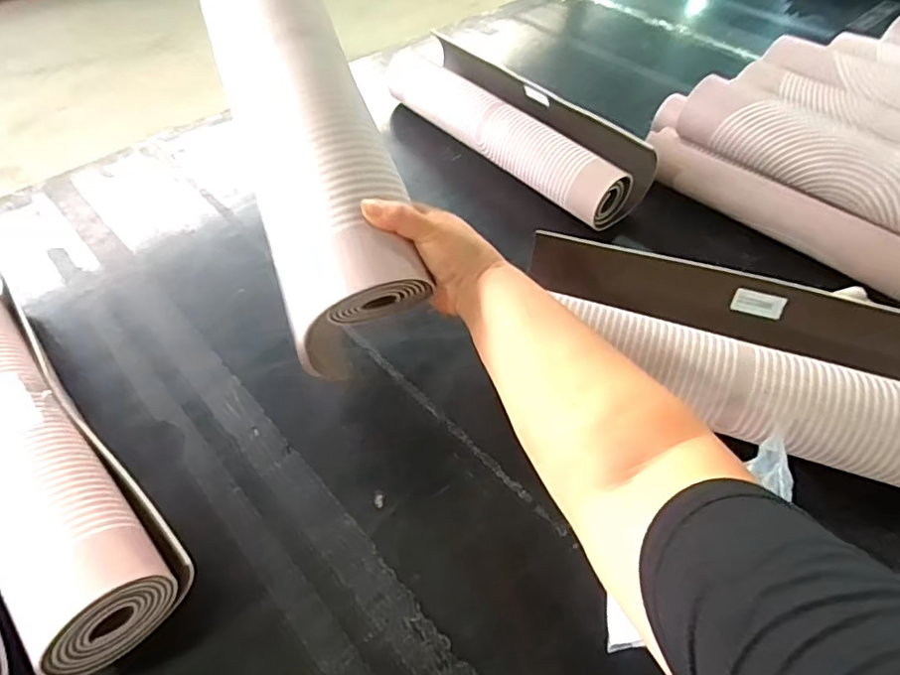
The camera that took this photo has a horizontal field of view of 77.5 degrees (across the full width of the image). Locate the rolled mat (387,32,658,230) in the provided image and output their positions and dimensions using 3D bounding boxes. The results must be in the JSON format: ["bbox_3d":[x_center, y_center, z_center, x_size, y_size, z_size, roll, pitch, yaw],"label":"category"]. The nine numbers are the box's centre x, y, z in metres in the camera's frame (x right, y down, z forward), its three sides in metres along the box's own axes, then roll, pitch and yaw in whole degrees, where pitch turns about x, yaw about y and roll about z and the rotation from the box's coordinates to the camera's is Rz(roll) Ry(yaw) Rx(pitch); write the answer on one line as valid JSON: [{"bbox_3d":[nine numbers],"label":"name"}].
[{"bbox_3d":[0.090,-0.346,0.918,0.127,0.100,0.540,-29,56,-24],"label":"rolled mat"}]

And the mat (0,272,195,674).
[{"bbox_3d":[-0.422,0.086,0.543,0.113,0.091,0.497,-37,60,-28],"label":"mat"}]

